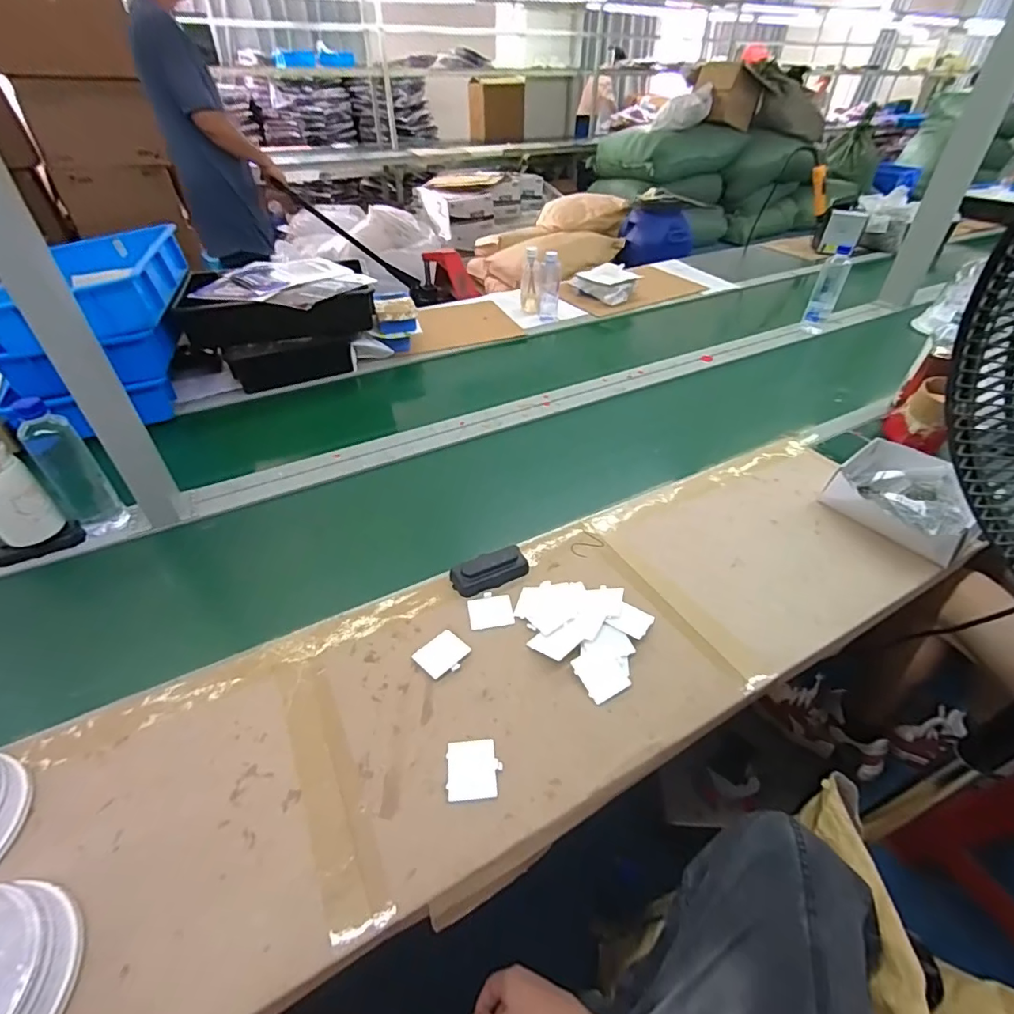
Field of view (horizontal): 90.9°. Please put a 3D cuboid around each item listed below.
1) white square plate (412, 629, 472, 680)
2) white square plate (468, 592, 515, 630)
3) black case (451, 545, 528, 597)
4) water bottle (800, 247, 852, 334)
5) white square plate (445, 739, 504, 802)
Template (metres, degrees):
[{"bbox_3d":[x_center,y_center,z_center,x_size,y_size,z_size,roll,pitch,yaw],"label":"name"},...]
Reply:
[{"bbox_3d":[-0.076,0.177,0.597,0.051,0.004,0.058,32,50,31],"label":"white square plate"},{"bbox_3d":[-0.021,0.135,0.653,0.057,0.004,0.052,-7,42,-8],"label":"white square plate"},{"bbox_3d":[-0.023,0.086,0.694,0.106,0.025,0.048,-22,46,-24],"label":"black case"},{"bbox_3d":[0.838,-0.570,1.306,0.066,0.197,0.055,25,47,25],"label":"water bottle"},{"bbox_3d":[-0.034,0.263,0.501,0.052,0.006,0.054,-4,41,-4],"label":"white square plate"}]

